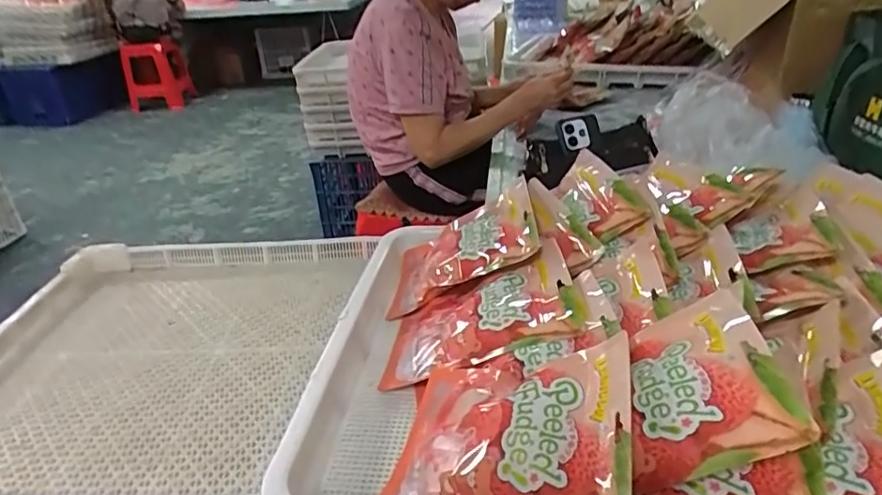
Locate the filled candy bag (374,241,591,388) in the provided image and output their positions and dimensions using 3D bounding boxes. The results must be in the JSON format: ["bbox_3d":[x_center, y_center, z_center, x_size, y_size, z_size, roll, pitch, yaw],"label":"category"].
[{"bbox_3d":[0.040,0.078,0.611,0.215,0.040,0.158,-25,26,14],"label":"filled candy bag"}]

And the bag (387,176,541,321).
[{"bbox_3d":[0.024,0.003,0.709,0.207,0.032,0.136,-30,29,22],"label":"bag"}]

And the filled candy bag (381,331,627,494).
[{"bbox_3d":[0.046,0.147,0.450,0.207,0.026,0.149,-17,34,36],"label":"filled candy bag"}]

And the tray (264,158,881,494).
[{"bbox_3d":[0.217,0.082,0.556,0.669,0.141,0.482,1,30,9],"label":"tray"}]

